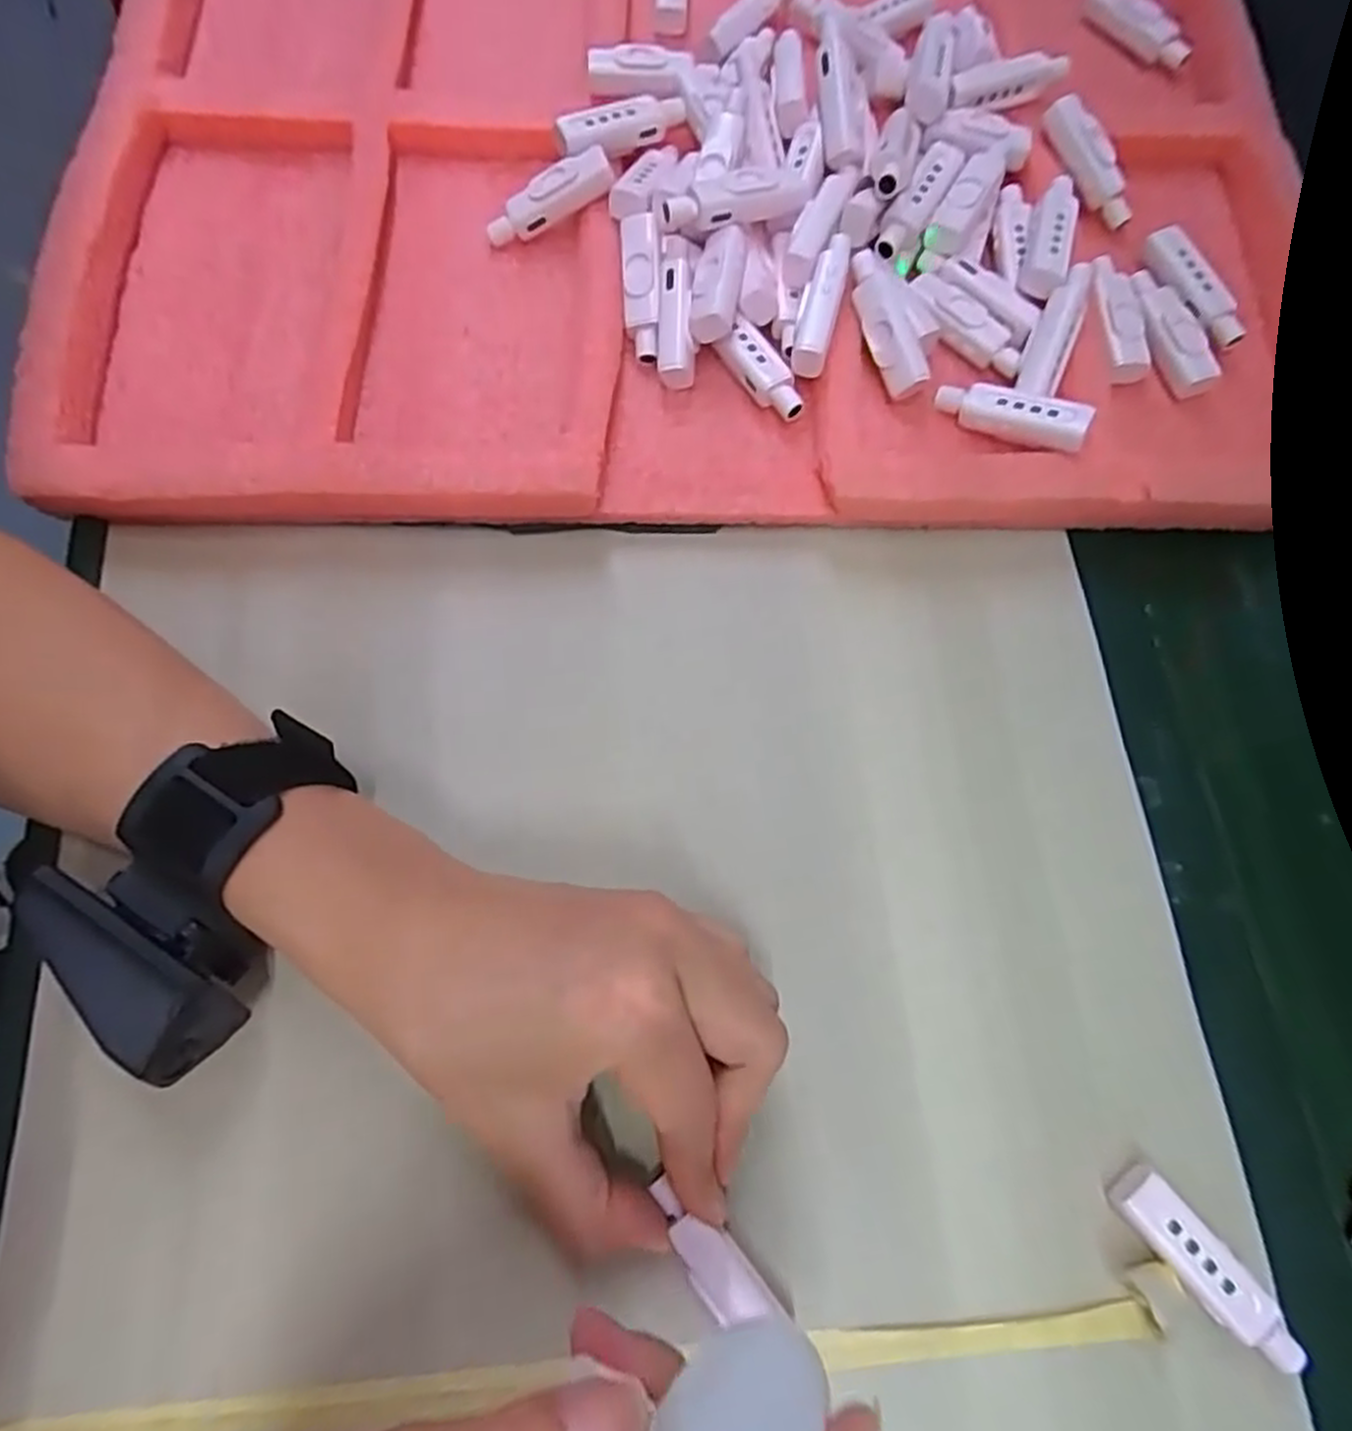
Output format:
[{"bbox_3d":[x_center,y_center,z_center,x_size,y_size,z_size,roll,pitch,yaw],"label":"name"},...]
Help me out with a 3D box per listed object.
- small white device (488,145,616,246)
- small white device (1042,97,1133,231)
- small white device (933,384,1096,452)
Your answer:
[{"bbox_3d":[-0.053,-0.211,0.319,0.056,0.013,0.011,-24,73,15],"label":"small white device"},{"bbox_3d":[0.178,-0.236,0.334,0.014,0.012,0.056,-36,98,-12],"label":"small white device"},{"bbox_3d":[0.127,-0.116,0.298,0.056,0.011,0.015,27,72,28],"label":"small white device"}]

